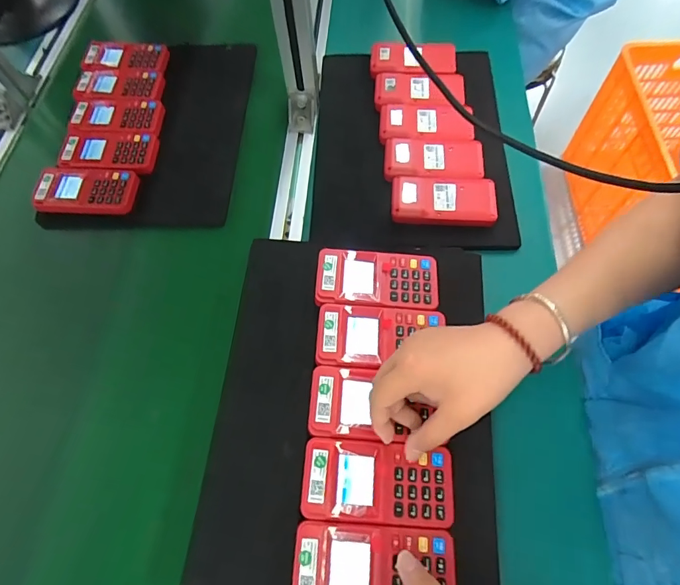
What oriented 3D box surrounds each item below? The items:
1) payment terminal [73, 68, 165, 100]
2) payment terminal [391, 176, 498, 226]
[{"bbox_3d":[-0.327,-0.308,0.624,0.130,0.014,0.067,-1,67,2],"label":"payment terminal"},{"bbox_3d":[0.126,-0.112,0.513,0.122,0.022,0.062,3,67,4],"label":"payment terminal"}]

